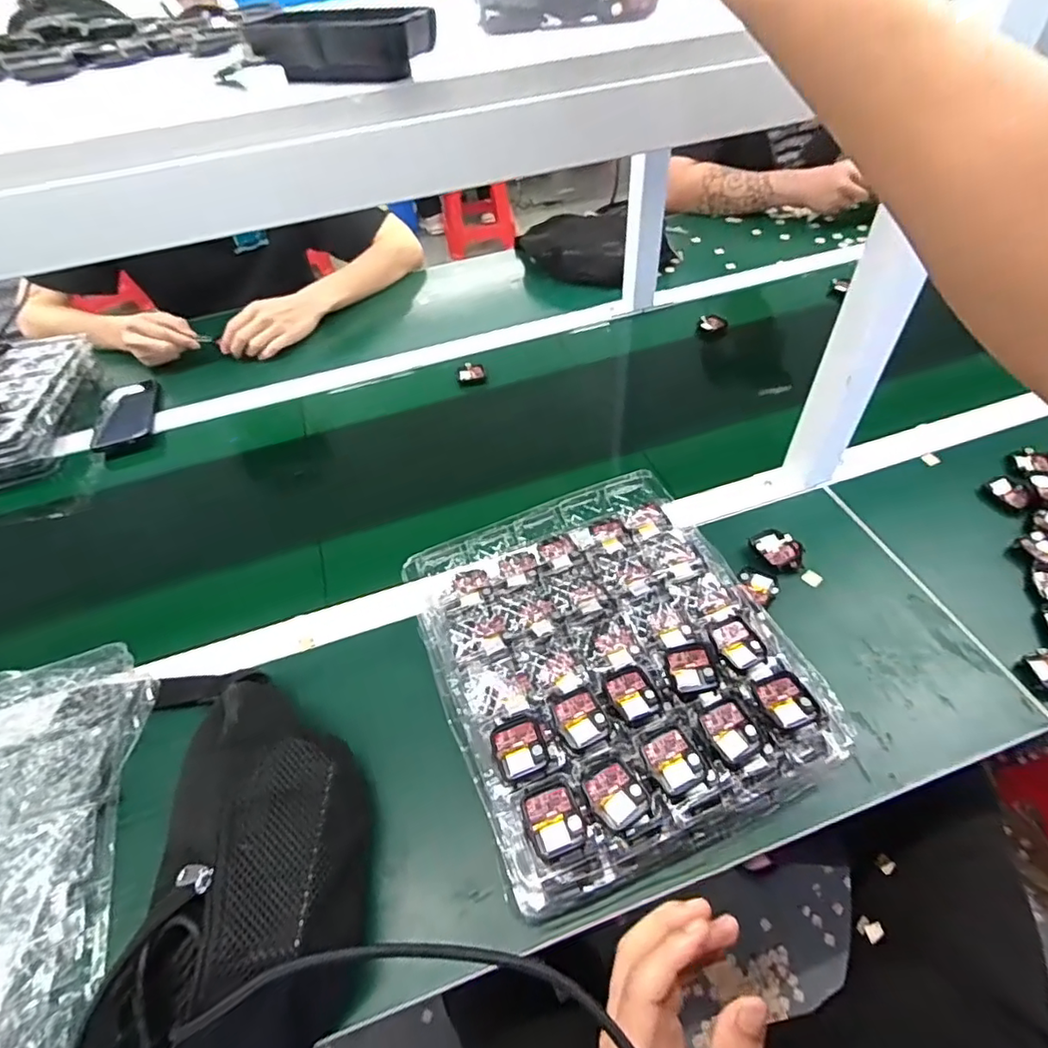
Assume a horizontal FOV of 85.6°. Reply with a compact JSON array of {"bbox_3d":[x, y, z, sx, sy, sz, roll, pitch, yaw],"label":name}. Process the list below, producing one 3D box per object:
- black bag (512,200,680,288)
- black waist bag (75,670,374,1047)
[{"bbox_3d":[0.113,-0.506,1.031,0.295,0.092,0.164,19,53,21],"label":"black bag"},{"bbox_3d":[-0.190,0.237,0.392,0.144,0.097,0.285,-14,49,-6],"label":"black waist bag"}]

